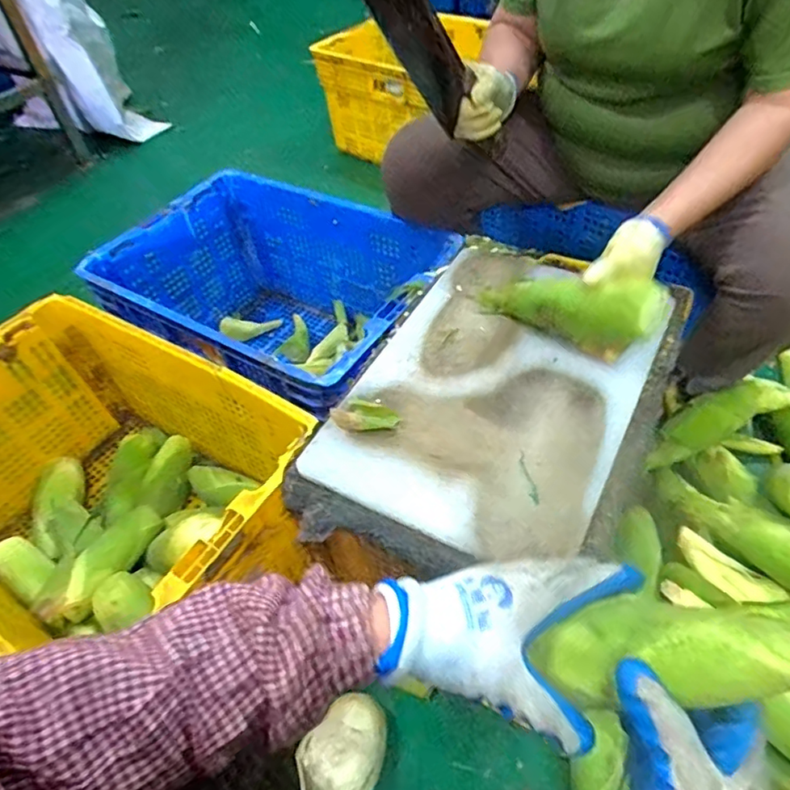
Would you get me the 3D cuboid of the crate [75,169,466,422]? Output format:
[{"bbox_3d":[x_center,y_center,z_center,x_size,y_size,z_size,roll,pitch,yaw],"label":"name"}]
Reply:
[{"bbox_3d":[-0.205,-0.143,1.084,0.597,0.317,0.469,22,55,24],"label":"crate"}]

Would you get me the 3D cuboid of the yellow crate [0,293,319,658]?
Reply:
[{"bbox_3d":[-0.413,0.145,0.835,0.561,0.301,0.393,25,56,26],"label":"yellow crate"}]

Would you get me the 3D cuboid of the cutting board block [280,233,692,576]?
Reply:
[{"bbox_3d":[0.126,-0.011,0.725,0.357,0.046,0.496,20,54,23],"label":"cutting board block"}]

